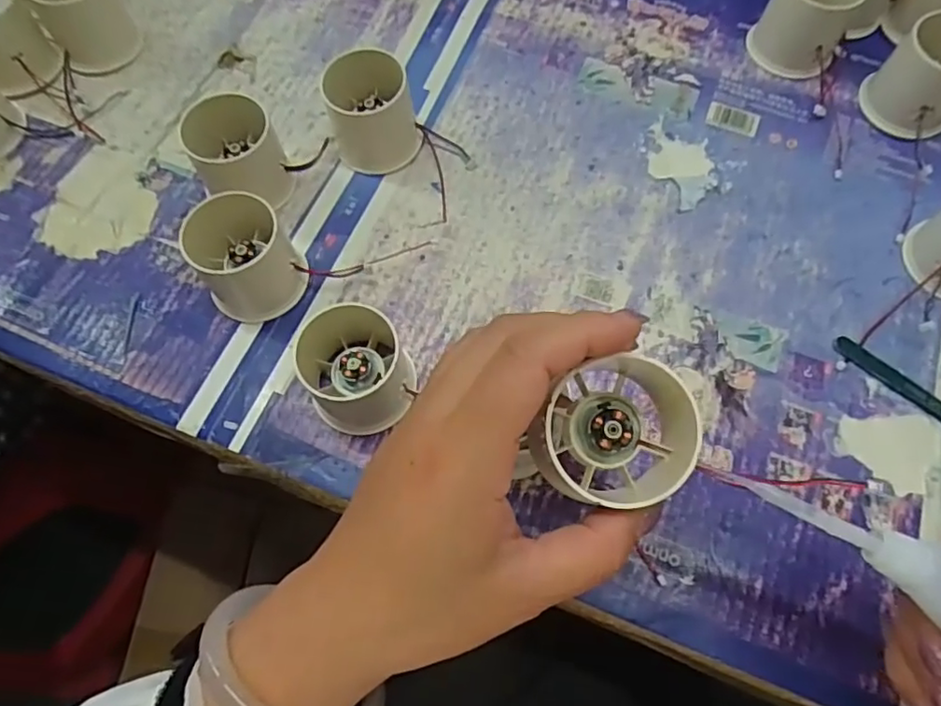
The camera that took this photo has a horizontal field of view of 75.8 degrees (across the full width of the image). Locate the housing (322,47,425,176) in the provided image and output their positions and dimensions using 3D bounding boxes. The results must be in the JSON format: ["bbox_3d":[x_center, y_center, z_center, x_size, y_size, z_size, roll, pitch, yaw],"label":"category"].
[{"bbox_3d":[-0.059,-0.146,0.371,0.054,0.055,0.044,-23,70,-8],"label":"housing"}]

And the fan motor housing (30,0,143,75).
[{"bbox_3d":[-0.259,-0.230,0.404,0.049,0.057,0.049,0,69,1],"label":"fan motor housing"}]

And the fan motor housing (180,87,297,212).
[{"bbox_3d":[-0.133,-0.115,0.354,0.055,0.055,0.043,-26,70,-9],"label":"fan motor housing"}]

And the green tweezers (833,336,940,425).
[{"bbox_3d":[0.255,0.032,0.324,0.126,0.005,0.013,39,74,15],"label":"green tweezers"}]

